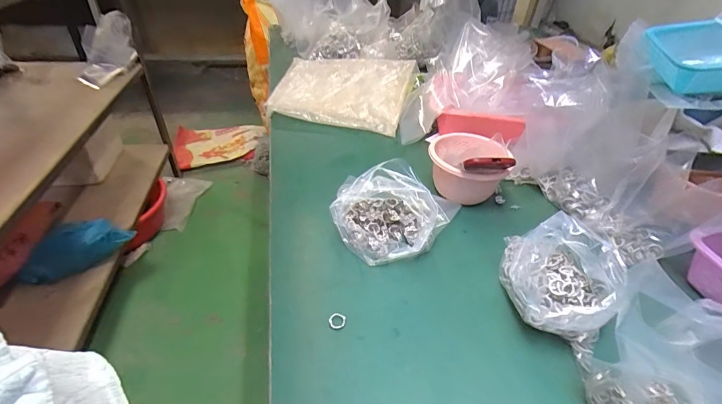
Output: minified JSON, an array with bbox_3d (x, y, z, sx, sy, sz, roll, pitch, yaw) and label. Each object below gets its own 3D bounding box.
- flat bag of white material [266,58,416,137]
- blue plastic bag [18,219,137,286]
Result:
[{"bbox_3d":[-0.053,-0.284,0.939,0.343,0.048,0.229,9,68,10],"label":"flat bag of white material"},{"bbox_3d":[-0.874,0.144,1.118,0.295,0.144,0.107,-28,45,-11],"label":"blue plastic bag"}]

